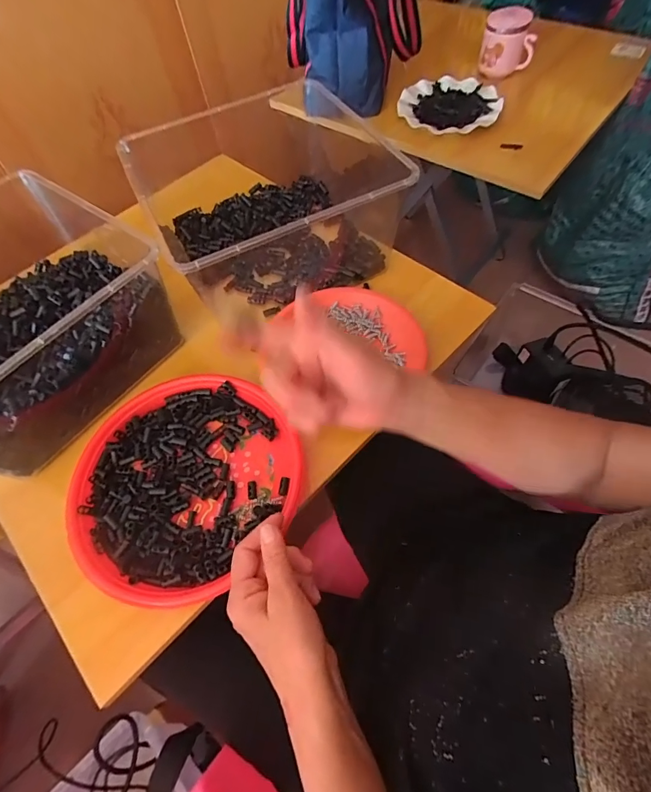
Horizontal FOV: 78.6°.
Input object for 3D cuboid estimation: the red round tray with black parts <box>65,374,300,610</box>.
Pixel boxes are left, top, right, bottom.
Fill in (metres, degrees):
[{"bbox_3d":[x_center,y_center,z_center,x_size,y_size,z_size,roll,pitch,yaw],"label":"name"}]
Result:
[{"bbox_3d":[-0.154,0.087,0.436,0.222,0.026,0.243,34,68,20],"label":"red round tray with black parts"}]

